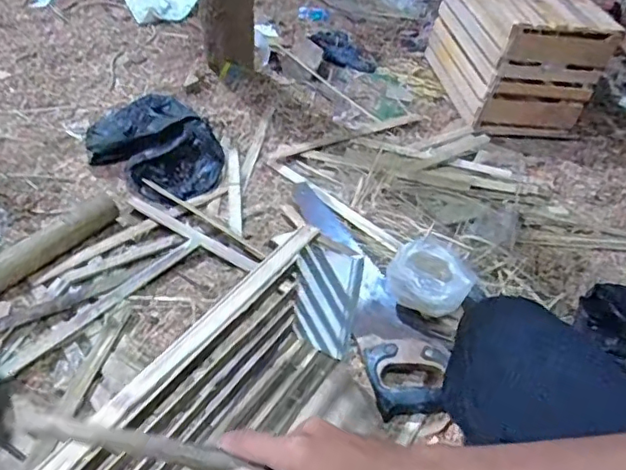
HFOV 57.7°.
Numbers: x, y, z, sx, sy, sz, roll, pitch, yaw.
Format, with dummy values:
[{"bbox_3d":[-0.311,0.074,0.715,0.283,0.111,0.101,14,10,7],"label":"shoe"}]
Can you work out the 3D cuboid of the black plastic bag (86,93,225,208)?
[{"bbox_3d":[-0.330,-0.207,1.178,0.346,0.071,0.237,31,50,24],"label":"black plastic bag"}]

